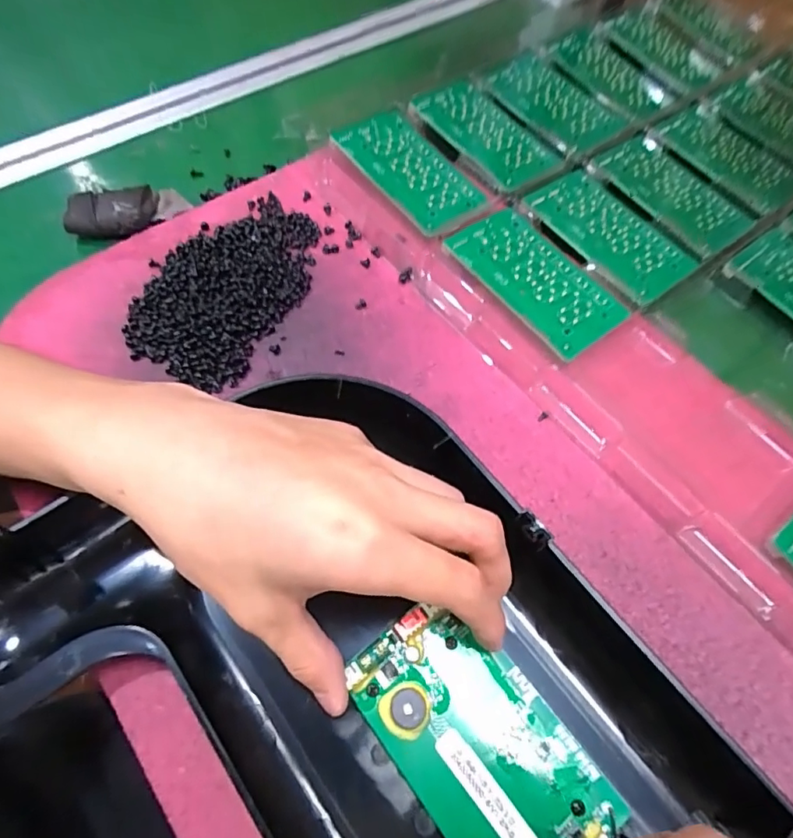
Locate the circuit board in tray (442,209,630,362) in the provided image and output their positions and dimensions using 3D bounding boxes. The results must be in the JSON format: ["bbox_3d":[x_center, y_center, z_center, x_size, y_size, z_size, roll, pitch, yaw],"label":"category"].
[{"bbox_3d":[0.083,-0.085,0.311,0.060,0.009,0.102,-34,69,-18],"label":"circuit board in tray"}]

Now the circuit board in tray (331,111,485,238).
[{"bbox_3d":[0.009,-0.166,0.345,0.058,0.009,0.103,-34,69,-18],"label":"circuit board in tray"}]

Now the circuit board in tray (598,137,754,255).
[{"bbox_3d":[0.193,-0.157,0.363,0.057,0.007,0.100,-34,69,-18],"label":"circuit board in tray"}]

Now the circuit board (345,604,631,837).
[{"bbox_3d":[0.031,0.125,0.202,0.057,0.007,0.103,-35,69,-18],"label":"circuit board"}]

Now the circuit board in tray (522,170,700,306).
[{"bbox_3d":[0.136,-0.120,0.336,0.057,0.005,0.102,-34,69,-18],"label":"circuit board in tray"}]

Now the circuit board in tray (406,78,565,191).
[{"bbox_3d":[0.065,-0.208,0.376,0.059,0.005,0.107,-32,68,-17],"label":"circuit board in tray"}]

